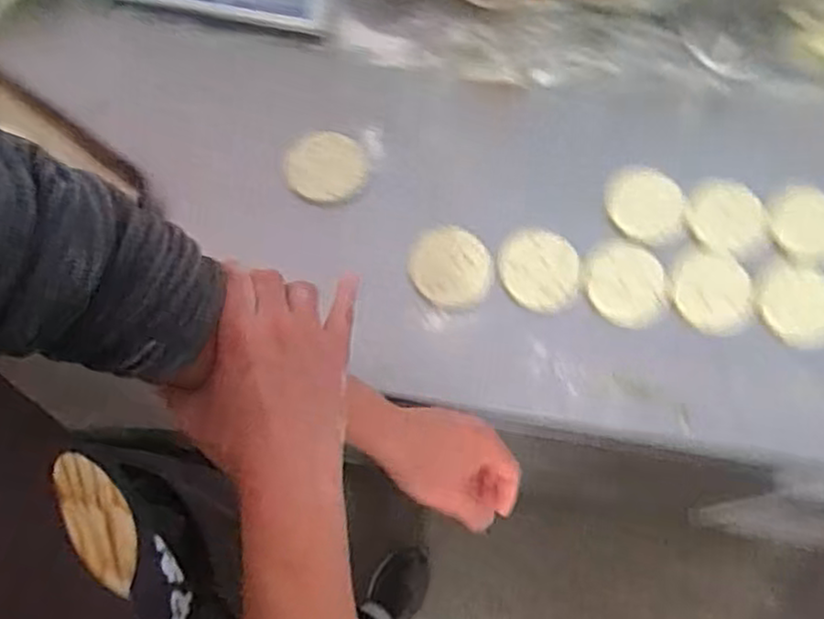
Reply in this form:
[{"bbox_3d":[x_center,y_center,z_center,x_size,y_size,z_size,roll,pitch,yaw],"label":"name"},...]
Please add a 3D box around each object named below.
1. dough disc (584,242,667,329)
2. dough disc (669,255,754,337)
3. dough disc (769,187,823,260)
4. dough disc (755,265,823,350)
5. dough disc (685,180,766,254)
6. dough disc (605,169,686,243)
[{"bbox_3d":[0.253,-0.032,0.856,0.096,0.009,0.099,0,72,0],"label":"dough disc"},{"bbox_3d":[0.351,-0.019,0.845,0.084,0.017,0.093,-9,72,-4],"label":"dough disc"},{"bbox_3d":[0.490,-0.105,0.894,0.091,0.017,0.102,28,74,8],"label":"dough disc"},{"bbox_3d":[0.453,-0.003,0.841,0.100,0.020,0.096,0,72,0],"label":"dough disc"},{"bbox_3d":[0.376,-0.113,0.866,0.087,0.012,0.091,-41,78,-7],"label":"dough disc"},{"bbox_3d":[0.284,-0.131,0.883,0.089,0.021,0.095,0,72,0],"label":"dough disc"}]

